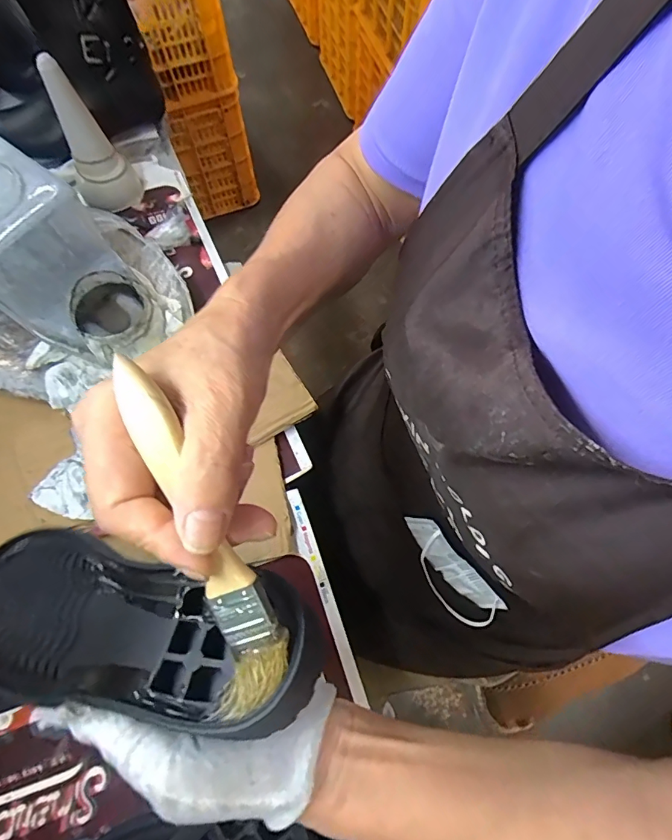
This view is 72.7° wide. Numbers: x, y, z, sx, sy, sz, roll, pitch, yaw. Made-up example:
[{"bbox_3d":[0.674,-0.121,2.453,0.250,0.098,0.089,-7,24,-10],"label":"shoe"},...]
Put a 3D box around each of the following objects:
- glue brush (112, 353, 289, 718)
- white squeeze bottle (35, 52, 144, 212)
[{"bbox_3d":[-0.054,0.045,0.169,0.032,0.010,0.138,-24,99,-9],"label":"glue brush"},{"bbox_3d":[-0.263,-0.294,0.480,0.065,0.140,0.054,-31,71,-11],"label":"white squeeze bottle"}]

